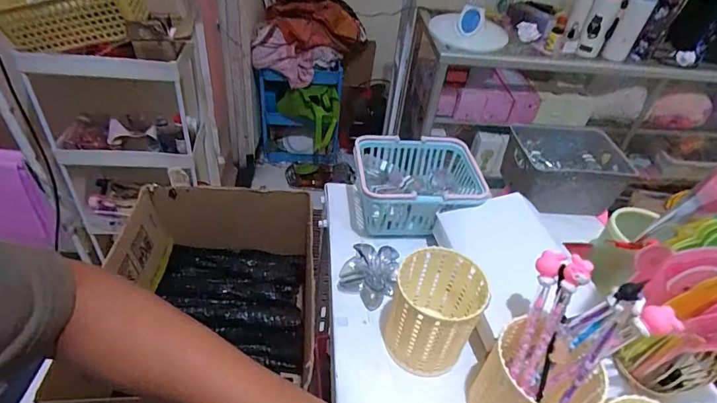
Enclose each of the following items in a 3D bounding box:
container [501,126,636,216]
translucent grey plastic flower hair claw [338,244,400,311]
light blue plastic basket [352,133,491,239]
[{"bbox_3d":[0.279,-0.040,0.575,0.142,0.081,0.086,4,41,-4],"label":"container"},{"bbox_3d":[0.015,0.083,0.488,0.058,0.038,0.060,21,42,15],"label":"translucent grey plastic flower hair claw"},{"bbox_3d":[0.076,-0.016,0.569,0.162,0.093,0.119,3,41,-5],"label":"light blue plastic basket"}]

